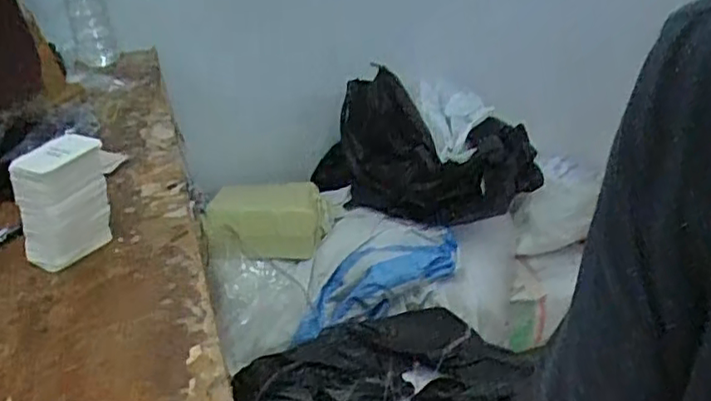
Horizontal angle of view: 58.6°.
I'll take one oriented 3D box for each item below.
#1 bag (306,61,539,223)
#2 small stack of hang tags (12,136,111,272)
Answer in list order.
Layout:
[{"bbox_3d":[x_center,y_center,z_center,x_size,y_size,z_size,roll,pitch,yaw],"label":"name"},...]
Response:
[{"bbox_3d":[0.167,-0.134,1.391,0.388,0.314,0.411,-22,33,-28],"label":"bag"},{"bbox_3d":[-0.275,0.004,0.604,0.084,0.113,0.039,-23,33,-29],"label":"small stack of hang tags"}]

